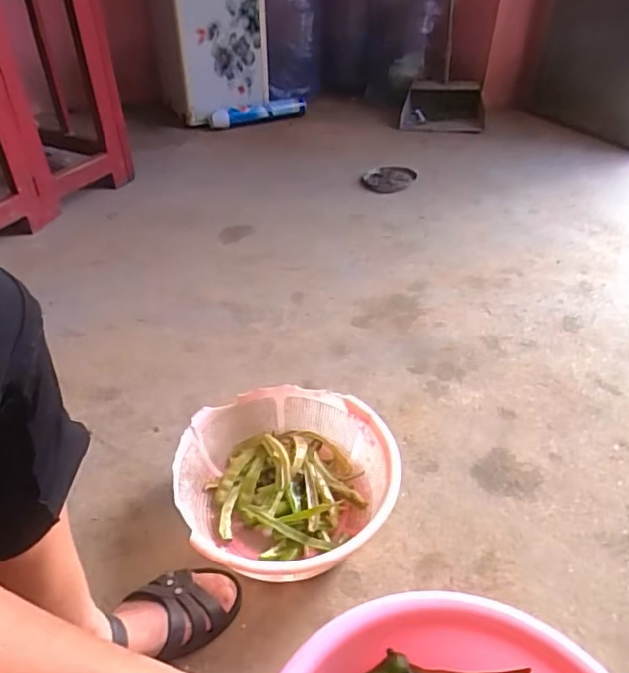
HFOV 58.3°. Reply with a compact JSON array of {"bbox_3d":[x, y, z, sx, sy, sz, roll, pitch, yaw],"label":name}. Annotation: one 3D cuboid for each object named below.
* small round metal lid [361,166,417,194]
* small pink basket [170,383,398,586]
[{"bbox_3d":[0.206,-0.441,1.563,0.145,0.022,0.140,-1,39,1],"label":"small round metal lid"},{"bbox_3d":[-0.043,0.201,0.749,0.259,0.106,0.271,-1,39,1],"label":"small pink basket"}]

